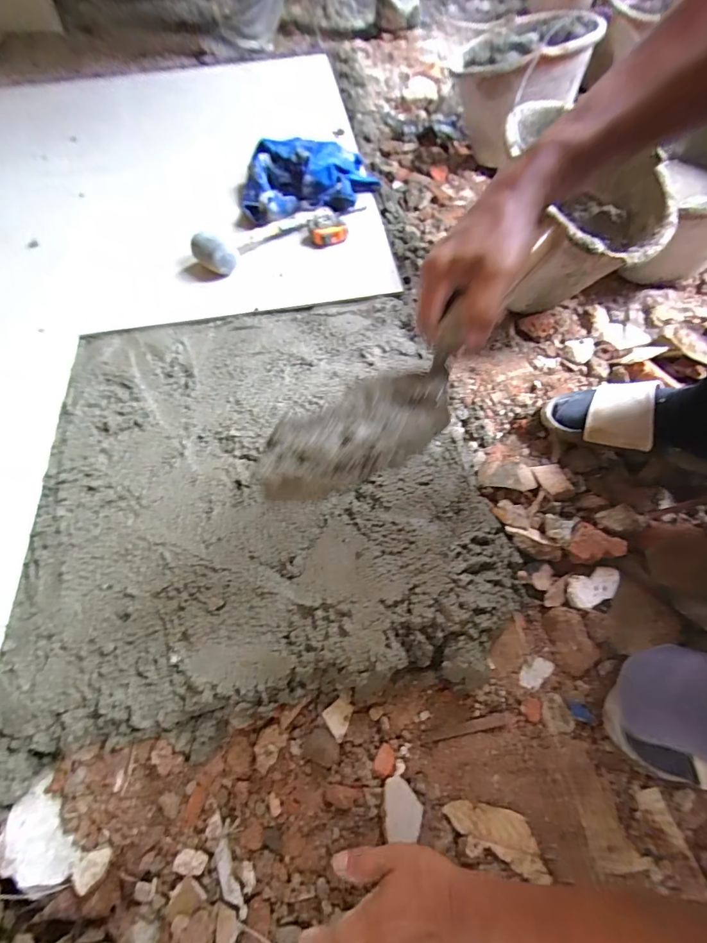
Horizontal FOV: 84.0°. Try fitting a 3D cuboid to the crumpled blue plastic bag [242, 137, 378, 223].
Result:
[{"bbox_3d":[-0.096,-0.632,0.861,0.290,0.102,0.237,-2,63,1],"label":"crumpled blue plastic bag"}]

